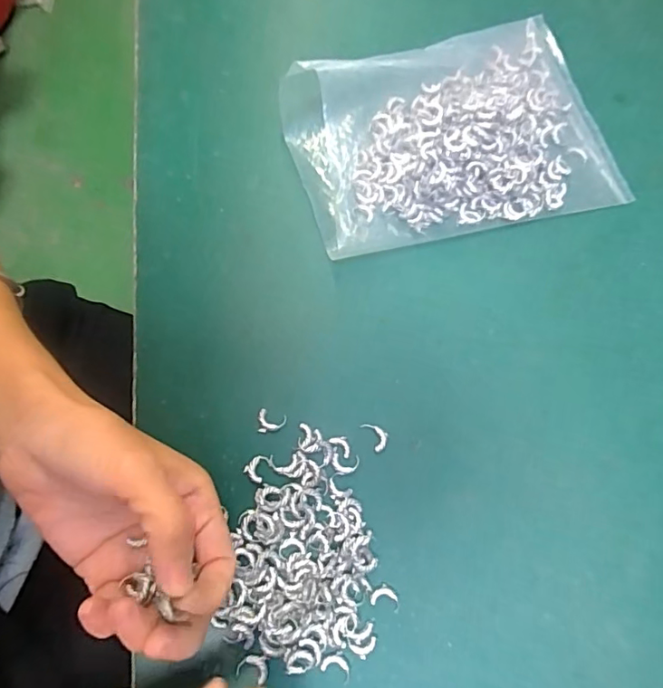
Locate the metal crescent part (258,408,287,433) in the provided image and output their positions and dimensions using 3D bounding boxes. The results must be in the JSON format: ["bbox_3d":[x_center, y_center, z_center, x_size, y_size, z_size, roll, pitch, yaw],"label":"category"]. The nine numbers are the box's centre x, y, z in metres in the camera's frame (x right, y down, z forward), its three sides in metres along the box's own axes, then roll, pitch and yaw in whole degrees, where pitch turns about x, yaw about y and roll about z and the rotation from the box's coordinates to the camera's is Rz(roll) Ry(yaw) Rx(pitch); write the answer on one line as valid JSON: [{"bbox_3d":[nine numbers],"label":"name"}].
[{"bbox_3d":[-0.033,0.043,0.283,0.016,0.004,0.013,10,76,1],"label":"metal crescent part"}]

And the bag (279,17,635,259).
[{"bbox_3d":[0.075,-0.137,0.318,0.192,0.031,0.133,-14,77,-5],"label":"bag"}]

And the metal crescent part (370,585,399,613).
[{"bbox_3d":[0.029,0.132,0.264,0.015,0.004,0.011,17,77,3],"label":"metal crescent part"}]

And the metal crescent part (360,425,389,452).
[{"bbox_3d":[0.025,0.050,0.283,0.011,0.004,0.017,-33,80,-9],"label":"metal crescent part"}]

